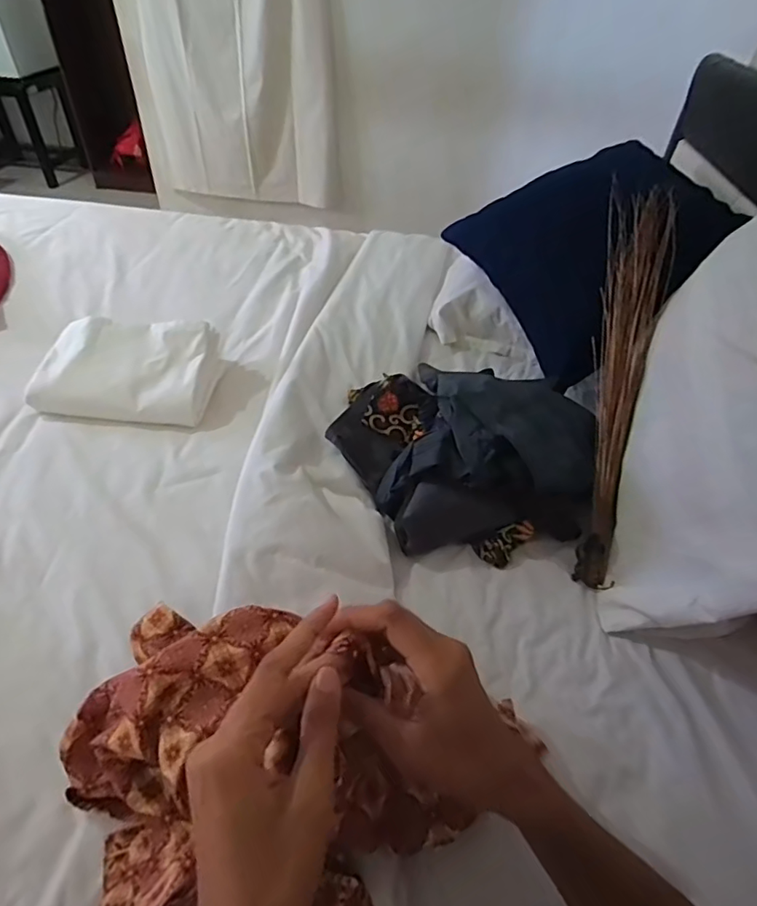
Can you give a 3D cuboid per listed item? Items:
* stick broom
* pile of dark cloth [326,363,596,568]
[{"bbox_3d":[0.364,-0.120,0.812,0.093,0.028,0.659,4,76,41],"label":"stick broom"},{"bbox_3d":[0.126,0.000,0.802,0.373,0.138,0.287,6,44,3],"label":"pile of dark cloth"}]

